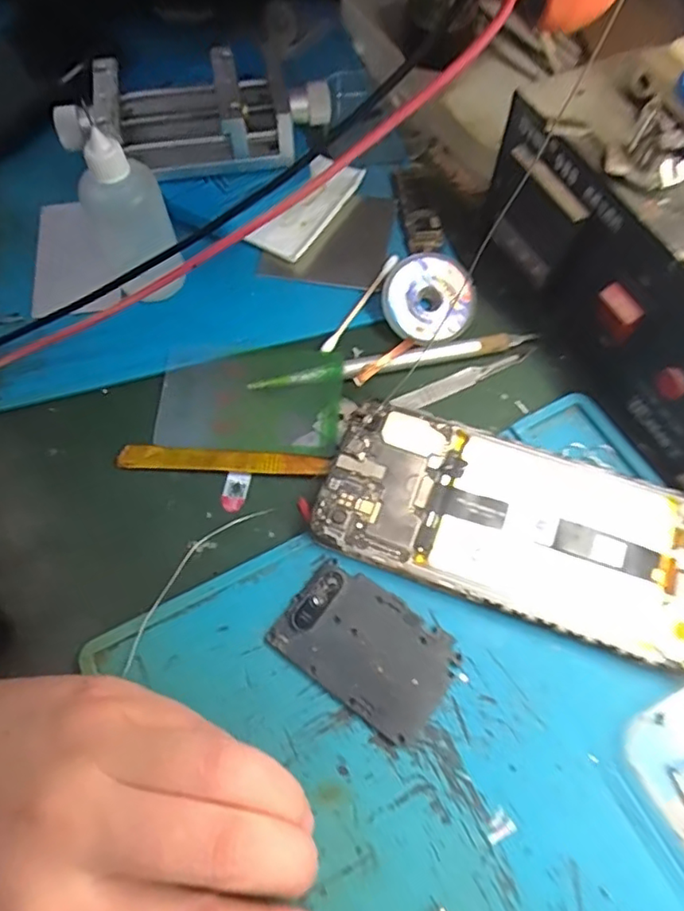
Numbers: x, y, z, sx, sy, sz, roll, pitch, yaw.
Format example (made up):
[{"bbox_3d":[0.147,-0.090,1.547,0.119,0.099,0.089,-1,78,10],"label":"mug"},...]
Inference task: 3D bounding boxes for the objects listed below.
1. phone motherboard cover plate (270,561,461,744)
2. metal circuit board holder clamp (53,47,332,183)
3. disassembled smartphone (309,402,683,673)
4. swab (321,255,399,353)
[{"bbox_3d":[0.009,0.074,0.233,0.067,0.005,0.043,33,70,17],"label":"phone motherboard cover plate"},{"bbox_3d":[-0.075,-0.181,0.314,0.137,0.039,0.060,-2,64,1],"label":"metal circuit board holder clamp"},{"bbox_3d":[0.071,0.029,0.249,0.160,0.011,0.072,18,66,11],"label":"disassembled smartphone"},{"bbox_3d":[0.010,-0.078,0.304,0.005,0.006,0.069,30,69,16],"label":"swab"}]

